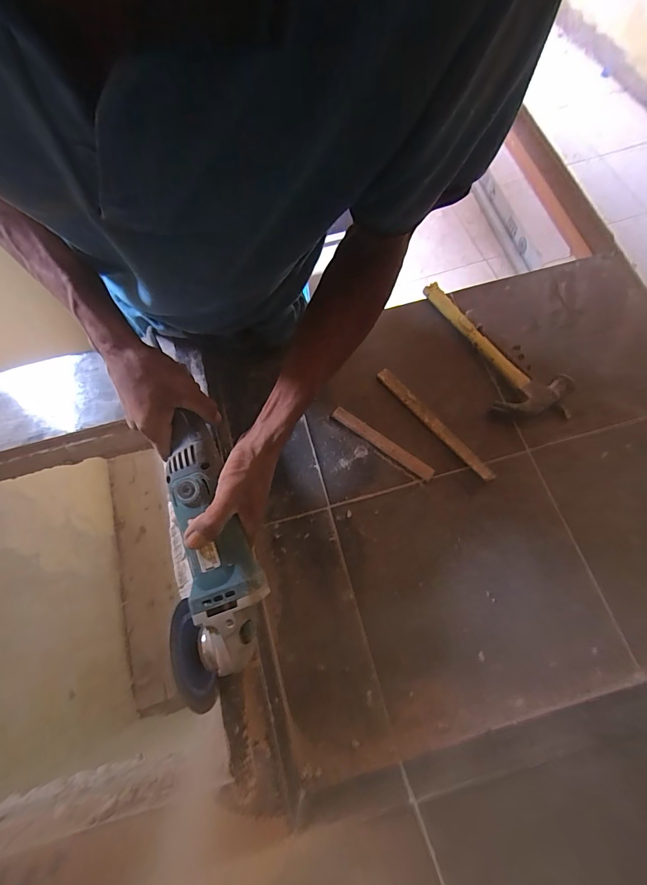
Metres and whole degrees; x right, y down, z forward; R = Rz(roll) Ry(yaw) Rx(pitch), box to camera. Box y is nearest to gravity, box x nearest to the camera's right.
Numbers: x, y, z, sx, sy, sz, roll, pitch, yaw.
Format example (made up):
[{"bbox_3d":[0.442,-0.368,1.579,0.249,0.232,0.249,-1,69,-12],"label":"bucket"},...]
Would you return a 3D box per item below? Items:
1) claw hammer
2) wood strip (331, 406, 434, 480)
[{"bbox_3d":[0.267,-0.157,0.582,0.106,0.031,0.288,-23,69,-5],"label":"claw hammer"},{"bbox_3d":[0.085,-0.001,0.546,0.167,0.012,0.024,36,75,16],"label":"wood strip"}]

